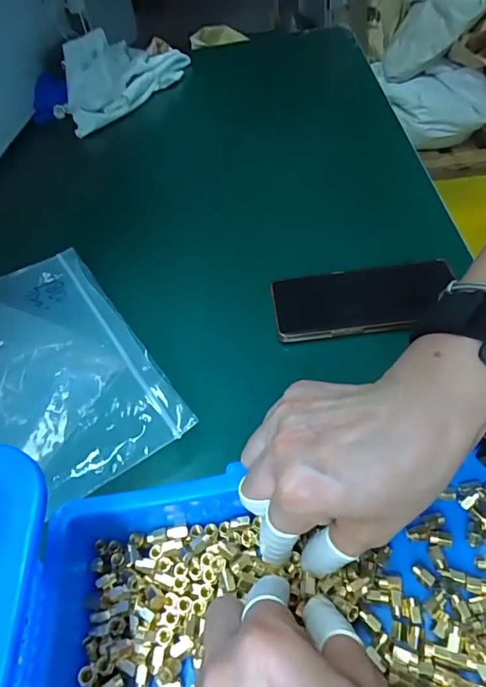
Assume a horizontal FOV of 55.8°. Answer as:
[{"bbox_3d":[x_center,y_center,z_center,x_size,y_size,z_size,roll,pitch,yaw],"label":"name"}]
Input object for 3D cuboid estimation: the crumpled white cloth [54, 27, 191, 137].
[{"bbox_3d":[-0.238,-0.476,0.808,0.166,0.086,0.281,20,51,24],"label":"crumpled white cloth"}]

